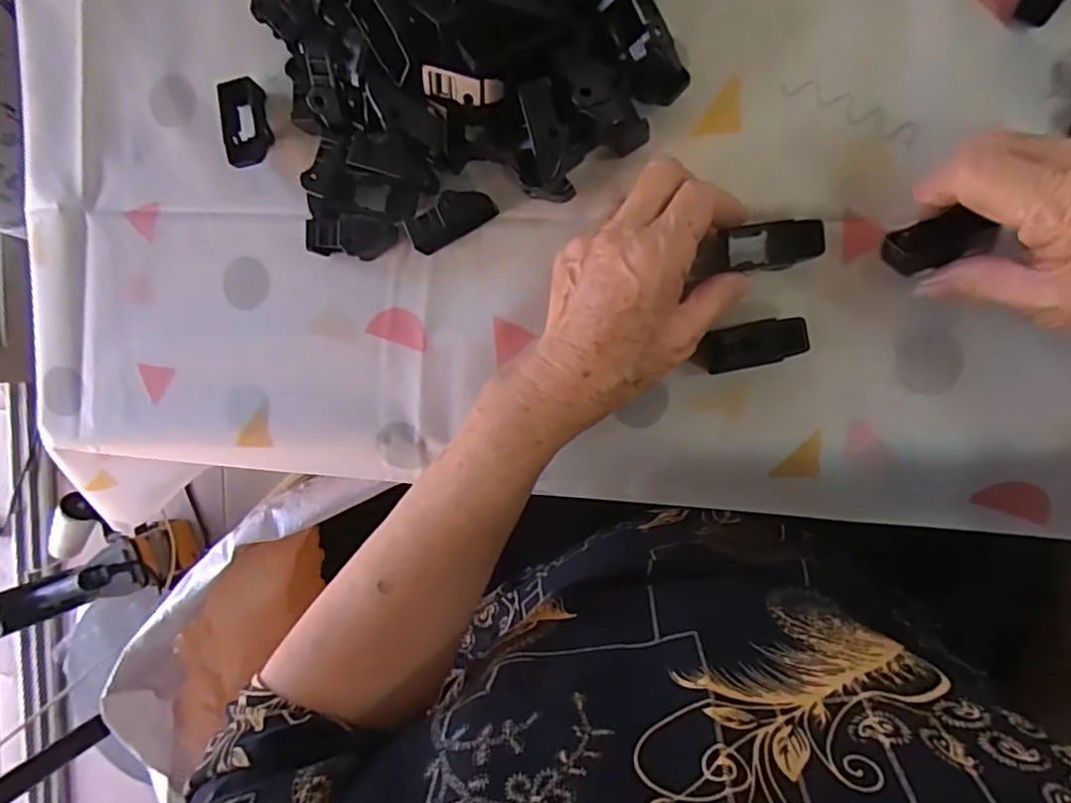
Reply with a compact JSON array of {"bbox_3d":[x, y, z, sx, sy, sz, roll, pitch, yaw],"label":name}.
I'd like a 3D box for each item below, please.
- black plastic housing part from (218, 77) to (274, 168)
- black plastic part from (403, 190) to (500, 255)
[{"bbox_3d":[-0.172,-0.166,0.367,0.023,0.014,0.051,-9,92,9],"label":"black plastic housing part"},{"bbox_3d":[-0.048,-0.103,0.345,0.048,0.020,0.024,-32,88,9],"label":"black plastic part"}]

